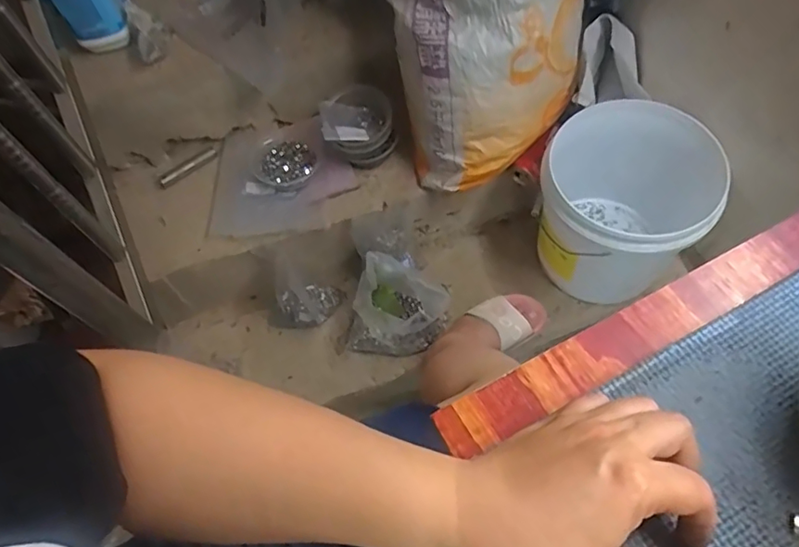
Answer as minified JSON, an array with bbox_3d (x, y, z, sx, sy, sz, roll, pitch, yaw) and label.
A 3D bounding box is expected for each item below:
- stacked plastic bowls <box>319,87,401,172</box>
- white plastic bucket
[{"bbox_3d":[-0.070,-0.243,0.962,0.121,0.106,0.092,-14,64,-3],"label":"stacked plastic bowls"},{"bbox_3d":[0.386,-0.124,0.964,0.280,0.255,0.310,30,69,17],"label":"white plastic bucket"}]

